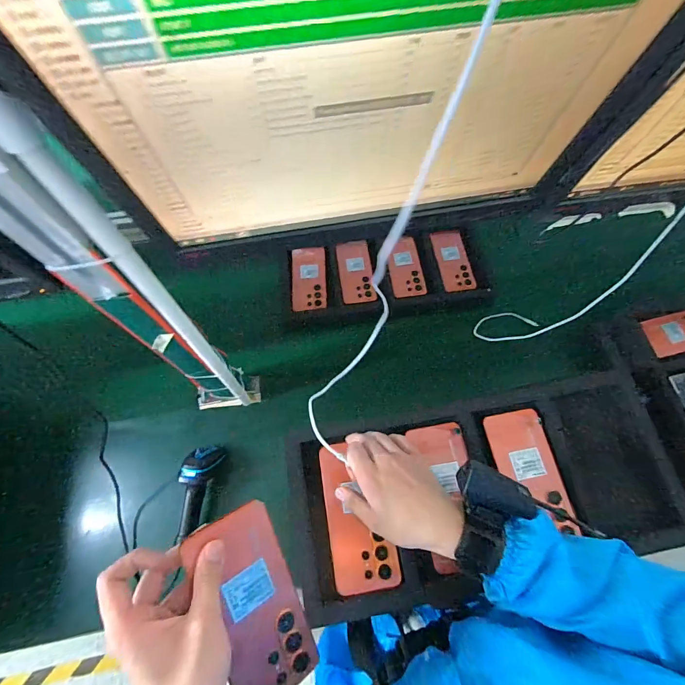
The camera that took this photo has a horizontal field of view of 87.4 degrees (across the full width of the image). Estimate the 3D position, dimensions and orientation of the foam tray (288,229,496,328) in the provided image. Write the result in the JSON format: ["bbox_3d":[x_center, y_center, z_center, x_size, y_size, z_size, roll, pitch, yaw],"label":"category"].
[{"bbox_3d":[0.095,-0.160,0.834,0.450,0.048,0.221,-8,68,-4],"label":"foam tray"}]

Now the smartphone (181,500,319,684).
[{"bbox_3d":[-0.078,0.237,0.323,0.077,0.006,0.166,-21,91,-33],"label":"smartphone"}]

